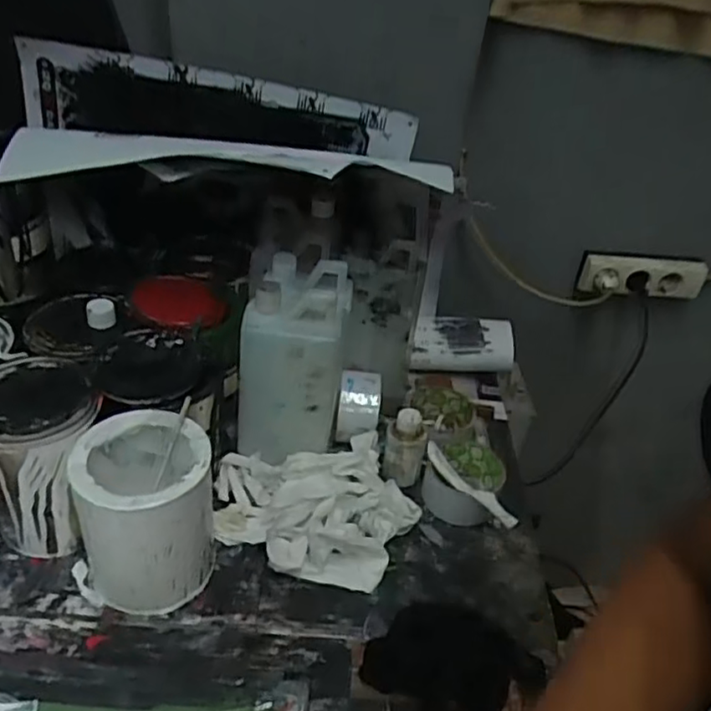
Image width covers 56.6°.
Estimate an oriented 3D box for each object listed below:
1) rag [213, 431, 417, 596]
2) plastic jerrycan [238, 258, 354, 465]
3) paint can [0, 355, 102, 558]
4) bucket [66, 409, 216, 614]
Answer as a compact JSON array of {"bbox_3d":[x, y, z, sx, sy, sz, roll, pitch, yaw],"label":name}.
[{"bbox_3d":[-0.041,0.142,0.668,0.199,0.066,0.143,7,37,-1],"label":"rag"},{"bbox_3d":[-0.062,0.002,0.675,0.093,0.181,0.120,9,37,2],"label":"plastic jerrycan"},{"bbox_3d":[-0.282,0.093,0.604,0.099,0.160,0.105,5,37,-4],"label":"paint can"},{"bbox_3d":[-0.182,0.136,0.583,0.105,0.142,0.115,5,37,-4],"label":"bucket"}]

